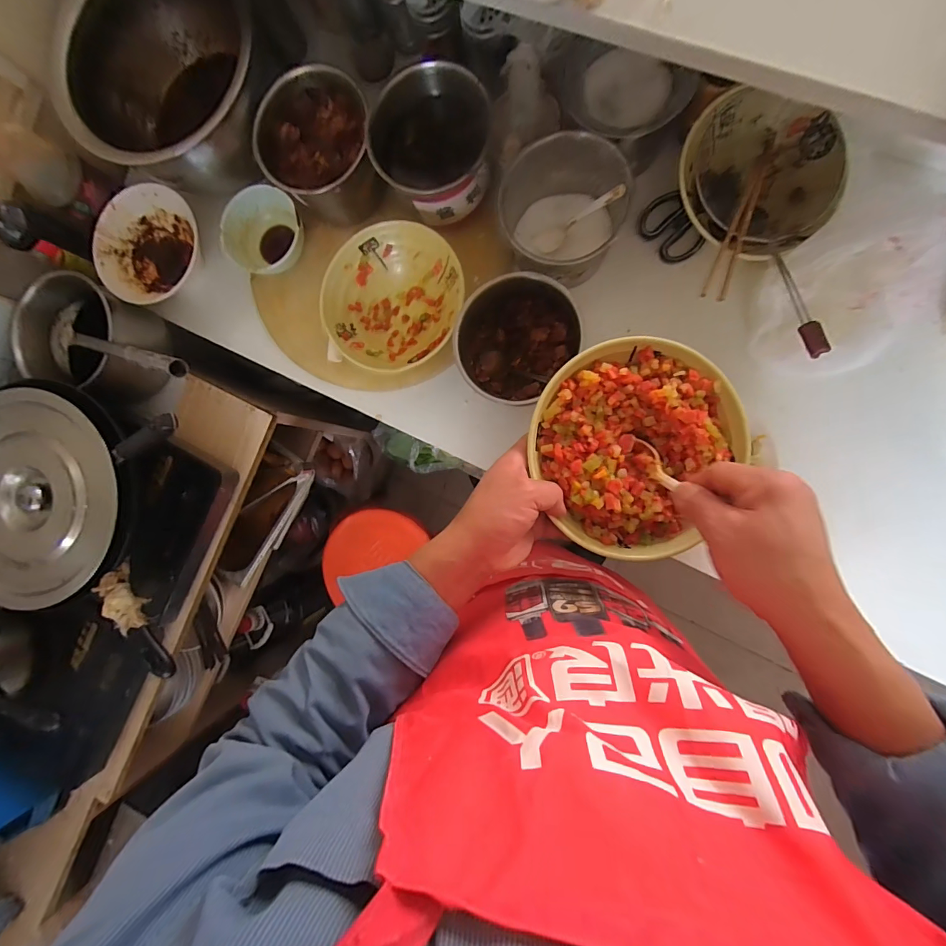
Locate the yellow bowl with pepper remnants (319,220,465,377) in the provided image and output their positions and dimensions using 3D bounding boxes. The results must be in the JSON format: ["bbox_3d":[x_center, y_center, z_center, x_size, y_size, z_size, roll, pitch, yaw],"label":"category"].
[{"bbox_3d":[-0.105,-0.232,0.584,0.183,0.072,0.175,0,91,8],"label":"yellow bowl with pepper remnants"}]

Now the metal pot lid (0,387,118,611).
[{"bbox_3d":[-0.614,0.036,0.598,0.262,0.048,0.287,0,91,8],"label":"metal pot lid"}]

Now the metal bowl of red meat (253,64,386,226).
[{"bbox_3d":[-0.208,-0.442,0.590,0.140,0.104,0.143,0,91,8],"label":"metal bowl of red meat"}]

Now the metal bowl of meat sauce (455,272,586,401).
[{"bbox_3d":[0.057,-0.171,0.547,0.142,0.081,0.149,0,91,8],"label":"metal bowl of meat sauce"}]

